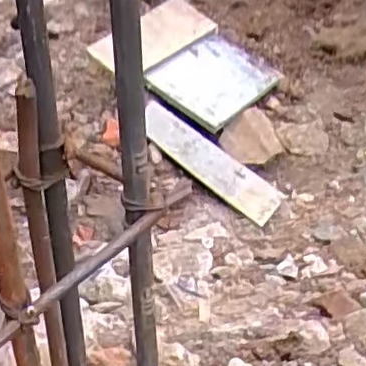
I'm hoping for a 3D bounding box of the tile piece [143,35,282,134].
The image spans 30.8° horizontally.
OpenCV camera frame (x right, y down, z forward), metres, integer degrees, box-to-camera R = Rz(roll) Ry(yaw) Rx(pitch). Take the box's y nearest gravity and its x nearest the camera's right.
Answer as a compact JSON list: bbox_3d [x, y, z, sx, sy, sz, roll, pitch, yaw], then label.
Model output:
[{"bbox_3d":[0.059,-0.202,1.296,0.163,0.022,0.260,47,55,2],"label":"tile piece"}]

